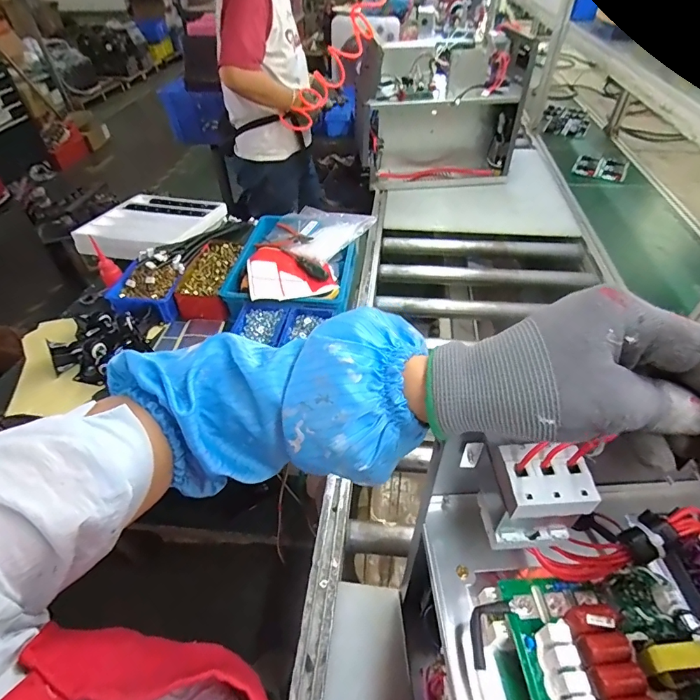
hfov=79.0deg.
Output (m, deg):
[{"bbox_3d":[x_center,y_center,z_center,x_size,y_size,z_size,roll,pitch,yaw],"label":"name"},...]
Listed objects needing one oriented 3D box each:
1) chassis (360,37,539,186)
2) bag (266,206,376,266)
[{"bbox_3d":[0.304,-0.844,1.519,0.572,0.394,0.255,1,45,2],"label":"chassis"},{"bbox_3d":[-0.089,-0.322,1.145,0.251,0.063,0.206,27,51,26],"label":"bag"}]

